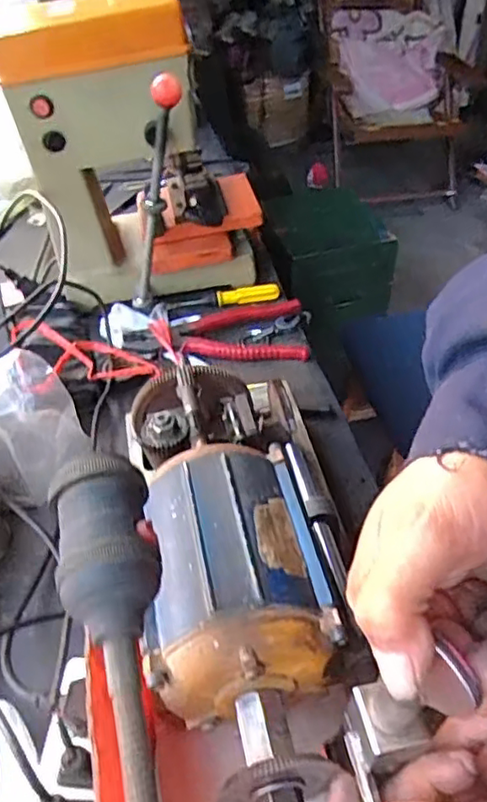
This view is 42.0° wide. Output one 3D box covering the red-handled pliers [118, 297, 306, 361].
[{"bbox_3d":[-0.032,-0.076,0.680,0.193,0.017,0.079,-1,43,0],"label":"red-handled pliers"}]

